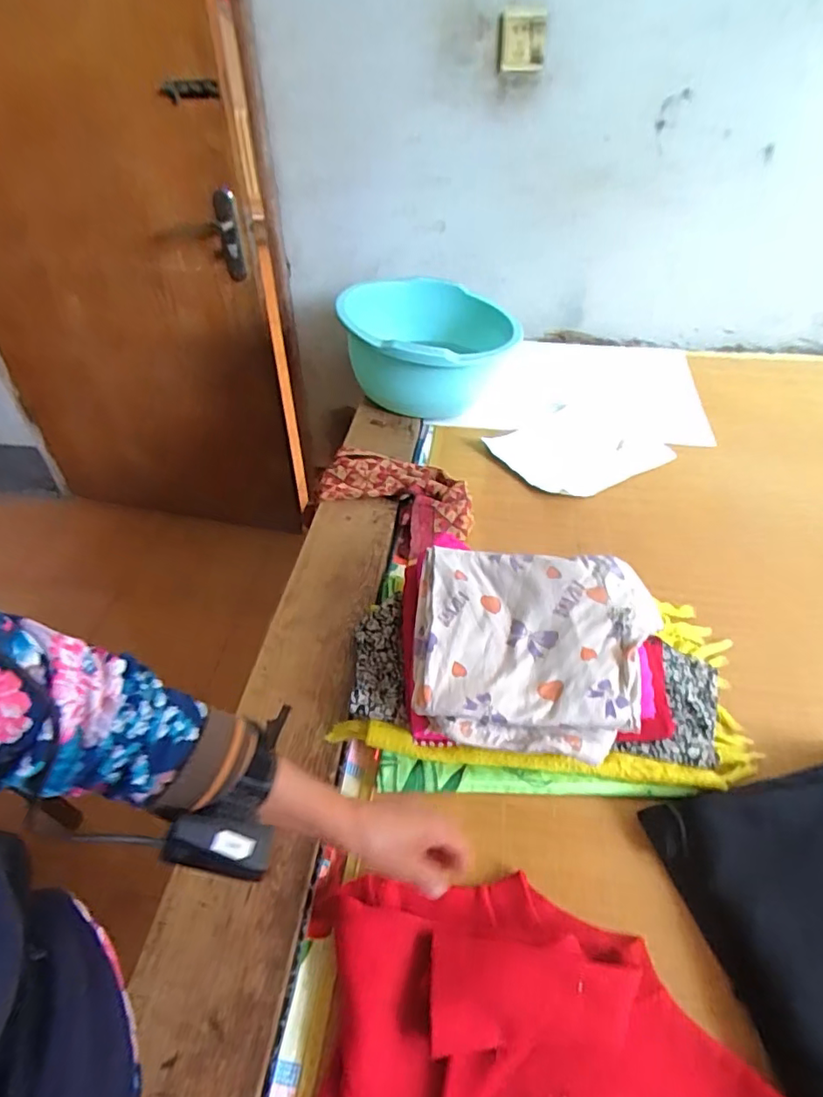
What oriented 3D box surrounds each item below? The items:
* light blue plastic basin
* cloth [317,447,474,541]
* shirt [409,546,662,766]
[{"bbox_3d":[0.025,-0.404,1.150,0.336,0.176,0.306,0,43,0],"label":"light blue plastic basin"},{"bbox_3d":[-0.024,-0.100,0.983,0.286,0.047,0.144,15,45,16],"label":"cloth"},{"bbox_3d":[0.141,0.105,0.631,0.273,0.055,0.231,5,43,5],"label":"shirt"}]

